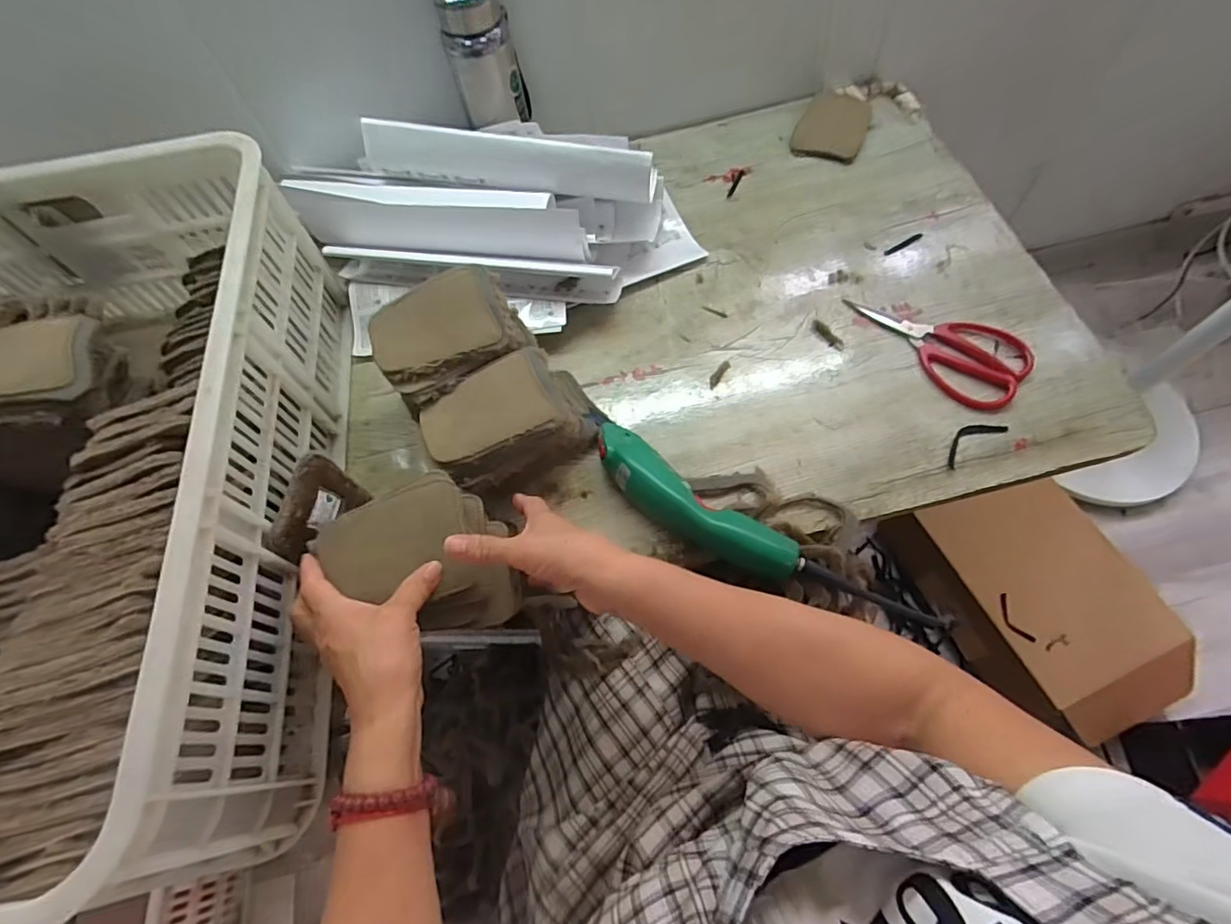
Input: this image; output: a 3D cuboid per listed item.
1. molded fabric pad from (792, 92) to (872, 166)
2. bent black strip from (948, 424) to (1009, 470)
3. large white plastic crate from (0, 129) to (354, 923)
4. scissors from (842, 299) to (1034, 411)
[{"bbox_3d":[0.289,-0.449,0.748,0.090,0.020,0.118,17,67,14],"label":"molded fabric pad"},{"bbox_3d":[0.342,-0.022,0.542,0.074,0.004,0.026,-31,66,-11],"label":"bent black strip"},{"bbox_3d":[-0.494,0.018,0.477,0.436,0.191,0.604,-11,63,1],"label":"large white plastic crate"},{"bbox_3d":[0.348,-0.134,0.596,0.095,0.013,0.182,-34,65,-10],"label":"scissors"}]

